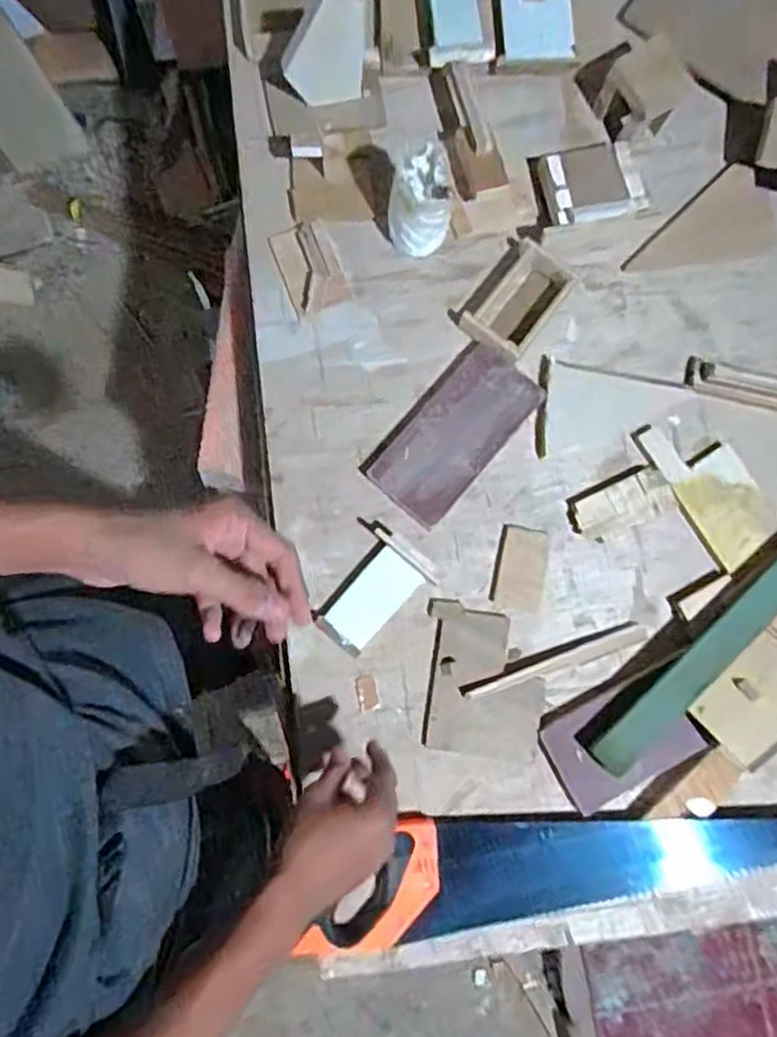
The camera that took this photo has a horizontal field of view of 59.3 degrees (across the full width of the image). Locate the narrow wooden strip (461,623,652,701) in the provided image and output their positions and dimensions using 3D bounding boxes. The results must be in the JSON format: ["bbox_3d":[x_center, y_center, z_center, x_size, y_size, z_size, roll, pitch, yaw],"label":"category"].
[{"bbox_3d":[0.173,0.147,0.696,0.198,0.010,0.016,-18,82,-5],"label":"narrow wooden strip"}]

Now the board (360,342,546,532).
[{"bbox_3d":[0.068,-0.092,0.723,0.100,0.018,0.194,42,82,5],"label":"board"}]

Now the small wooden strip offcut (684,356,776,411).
[{"bbox_3d":[0.403,-0.140,0.737,0.157,0.023,0.037,14,81,0],"label":"small wooden strip offcut"}]

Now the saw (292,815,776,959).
[{"bbox_3d":[0.177,0.335,0.665,0.495,0.023,0.106,-7,81,-3],"label":"saw"}]

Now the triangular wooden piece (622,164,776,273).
[{"bbox_3d":[0.351,-0.337,0.771,0.177,0.005,0.099,-9,93,-6],"label":"triangular wooden piece"}]

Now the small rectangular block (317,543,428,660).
[{"bbox_3d":[-0.020,0.083,0.698,0.058,0.011,0.105,42,82,5],"label":"small rectangular block"}]

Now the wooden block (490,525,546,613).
[{"bbox_3d":[0.138,0.053,0.715,0.050,0.007,0.088,12,81,0],"label":"wooden block"}]

